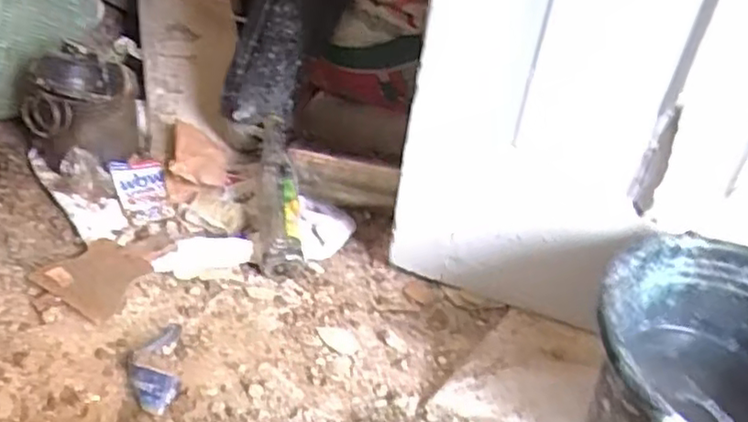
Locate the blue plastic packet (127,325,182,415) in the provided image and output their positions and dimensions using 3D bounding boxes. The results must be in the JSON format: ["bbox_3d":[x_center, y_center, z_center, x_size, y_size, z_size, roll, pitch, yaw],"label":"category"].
[{"bbox_3d":[-0.245,0.173,0.748,0.055,0.026,0.106,-3,39,-11],"label":"blue plastic packet"}]

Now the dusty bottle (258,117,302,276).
[{"bbox_3d":[-0.138,-0.029,0.966,0.062,0.065,0.267,-2,55,-10],"label":"dusty bottle"}]

